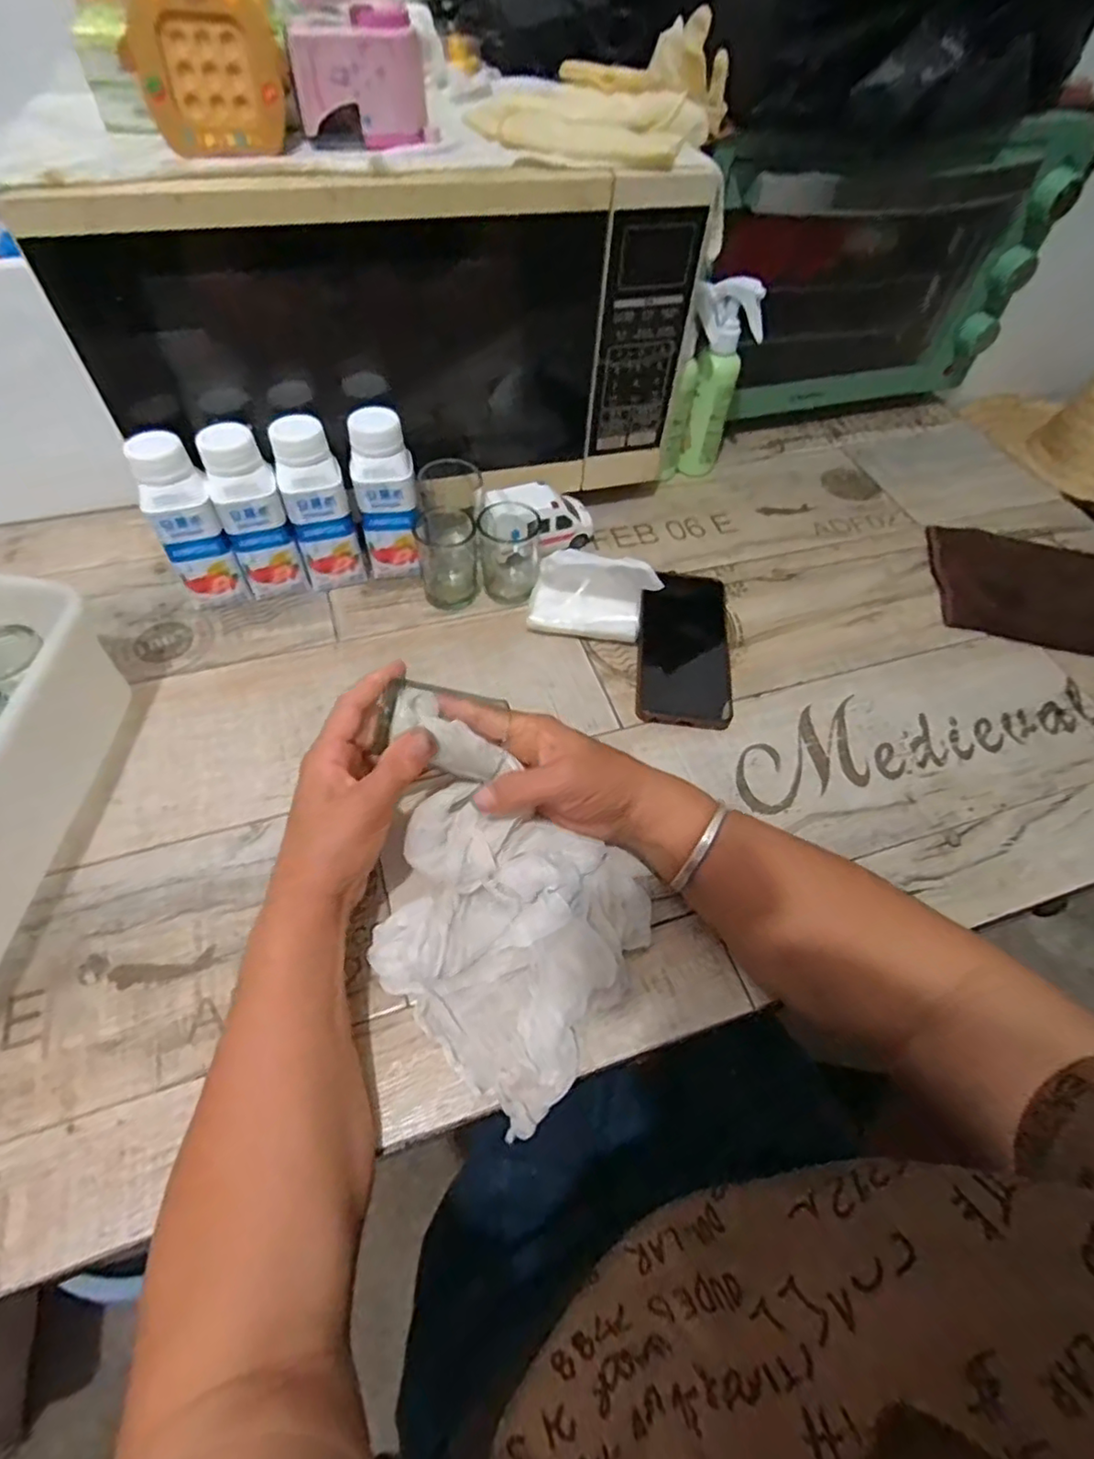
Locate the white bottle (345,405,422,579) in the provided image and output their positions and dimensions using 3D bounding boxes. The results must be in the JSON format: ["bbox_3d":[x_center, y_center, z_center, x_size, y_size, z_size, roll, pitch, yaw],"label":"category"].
[{"bbox_3d":[-0.135,-0.190,0.534,0.052,0.139,0.052,-9,57,-10],"label":"white bottle"}]

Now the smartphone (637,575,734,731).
[{"bbox_3d":[0.119,-0.075,0.540,0.078,0.015,0.169,7,56,1],"label":"smartphone"}]

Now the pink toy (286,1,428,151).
[{"bbox_3d":[-0.117,-0.409,0.391,0.077,0.059,0.036,-8,59,-9],"label":"pink toy"}]

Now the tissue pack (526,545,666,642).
[{"bbox_3d":[0.038,-0.120,0.539,0.105,0.073,0.063,6,56,1],"label":"tissue pack"}]

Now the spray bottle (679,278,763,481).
[{"bbox_3d":[0.166,-0.343,0.631,0.063,0.183,0.043,11,56,4],"label":"spray bottle"}]

